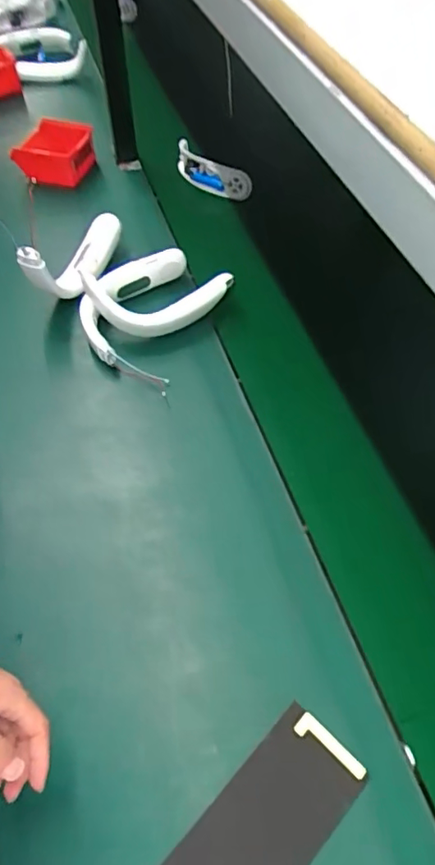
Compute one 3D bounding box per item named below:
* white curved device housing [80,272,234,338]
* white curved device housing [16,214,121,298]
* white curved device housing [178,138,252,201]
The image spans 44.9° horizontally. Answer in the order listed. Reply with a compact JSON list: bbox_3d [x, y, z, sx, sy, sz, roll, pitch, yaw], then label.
[{"bbox_3d":[-0.084,-0.189,0.783,0.213,0.075,0.075,-5,56,-1],"label":"white curved device housing"},{"bbox_3d":[-0.209,-0.271,0.811,0.054,0.099,0.218,26,47,18],"label":"white curved device housing"},{"bbox_3d":[-0.017,-0.501,1.022,0.191,0.058,0.046,37,65,24],"label":"white curved device housing"}]

